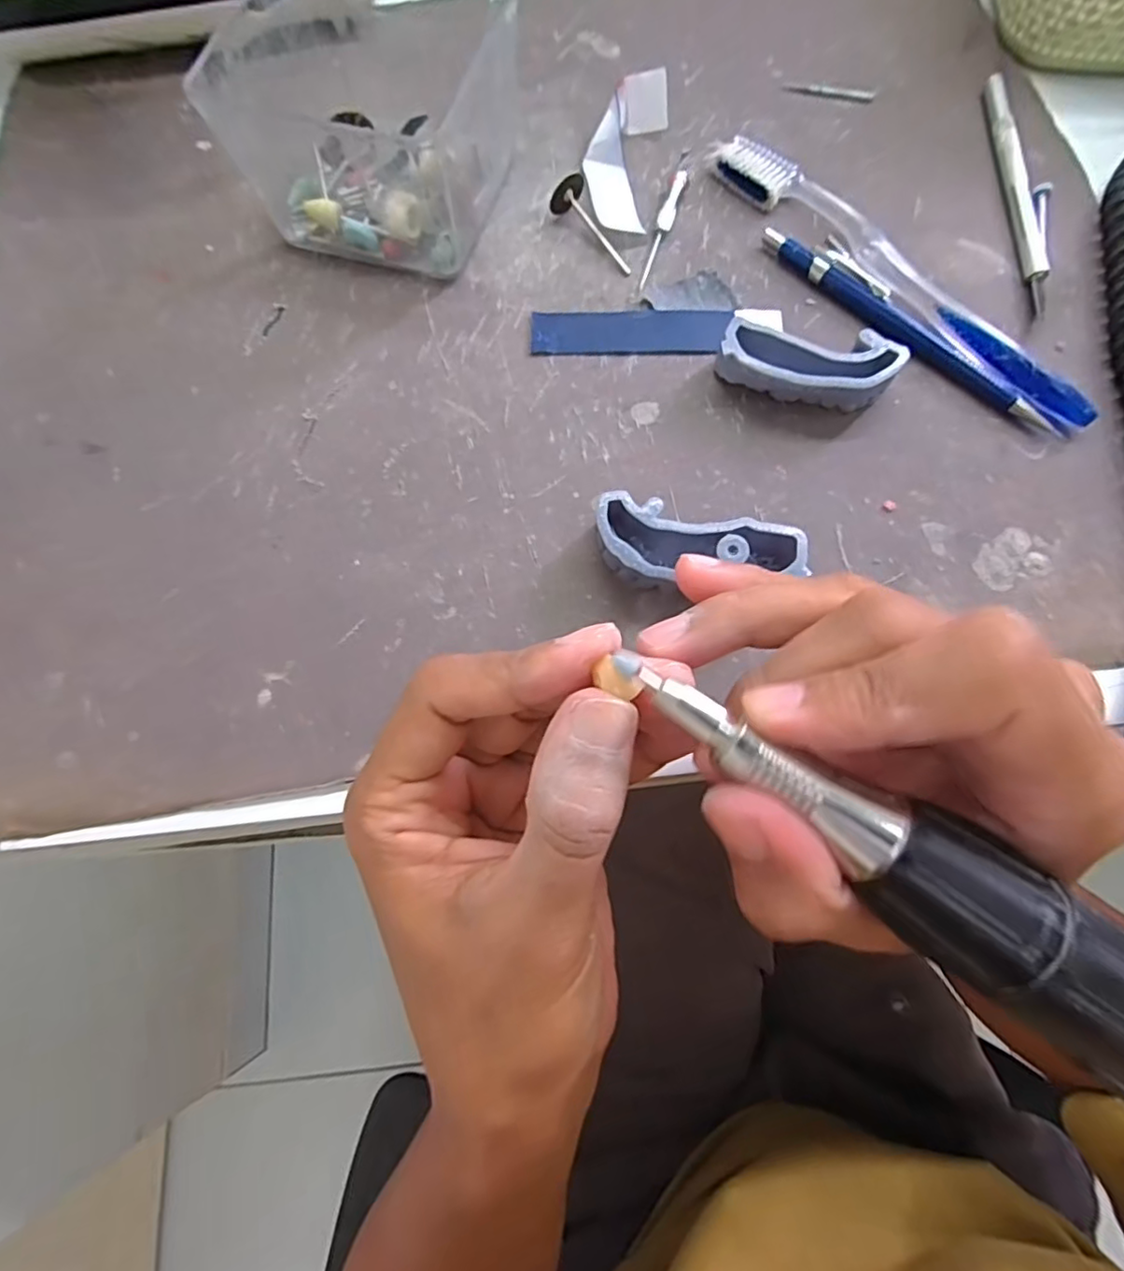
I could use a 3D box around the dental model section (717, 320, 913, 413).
[{"bbox_3d":[0.091,-0.099,0.227,0.065,0.020,0.027,4,74,3],"label":"dental model section"}]

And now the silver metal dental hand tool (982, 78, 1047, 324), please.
[{"bbox_3d":[0.197,-0.195,0.260,0.009,0.007,0.126,1,74,3],"label":"silver metal dental hand tool"}]

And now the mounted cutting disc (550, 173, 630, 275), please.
[{"bbox_3d":[0.013,-0.173,0.254,0.015,0.016,0.044,-32,75,-7],"label":"mounted cutting disc"}]

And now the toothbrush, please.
[{"bbox_3d":[0.135,-0.149,0.245,0.021,0.012,0.186,-40,76,-9],"label":"toothbrush"}]

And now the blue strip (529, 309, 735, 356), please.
[{"bbox_3d":[0.028,-0.126,0.245,0.080,0.004,0.021,0,74,2],"label":"blue strip"}]

